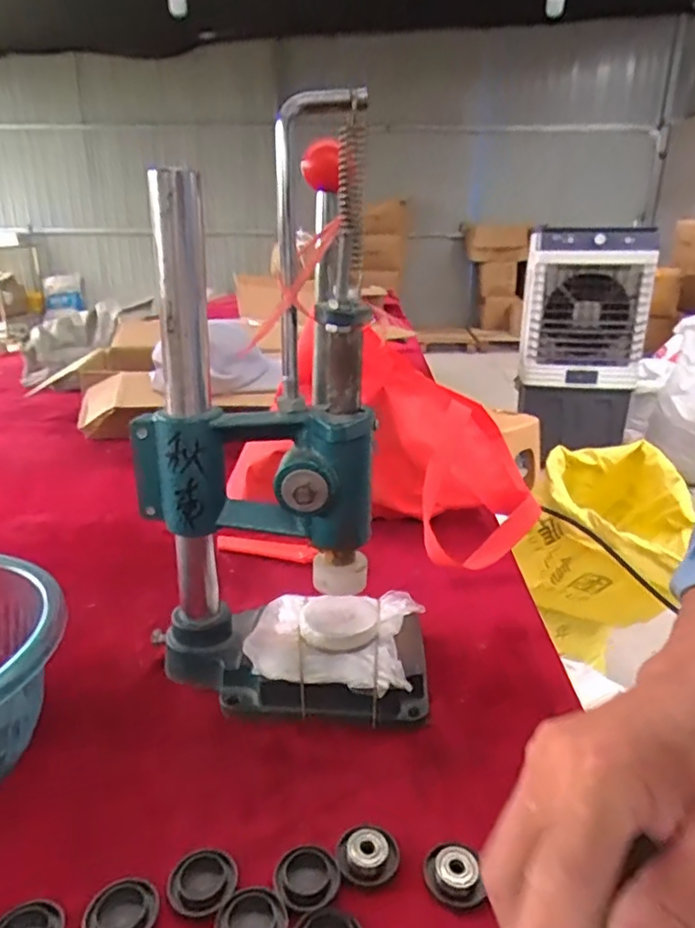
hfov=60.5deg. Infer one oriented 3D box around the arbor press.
[{"bbox_3d":[-0.040,-0.022,0.410,0.201,0.374,0.134,2,19,4],"label":"arbor press"}]

